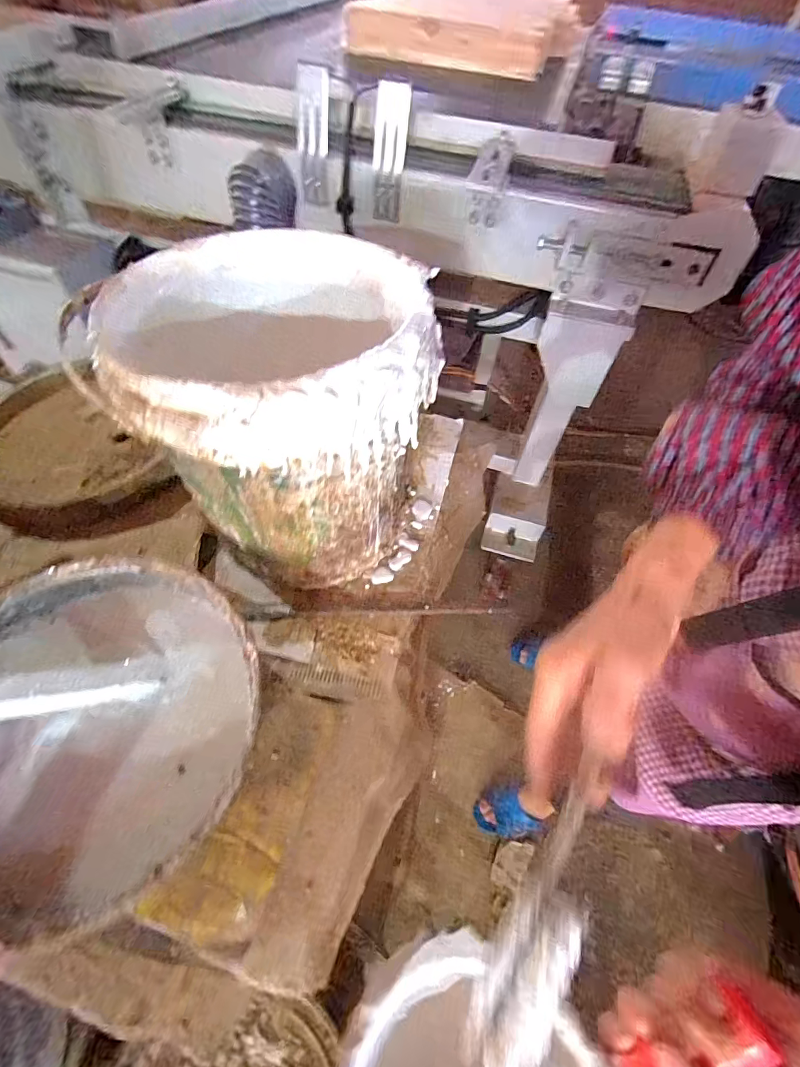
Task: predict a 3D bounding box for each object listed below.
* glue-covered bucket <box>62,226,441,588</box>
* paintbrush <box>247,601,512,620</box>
[{"bbox_3d":[-0.109,-0.115,0.445,0.251,0.264,0.261,0,56,-5],"label":"glue-covered bucket"},{"bbox_3d":[-0.020,0.085,0.482,0.282,0.009,0.014,-1,56,-5],"label":"paintbrush"}]

